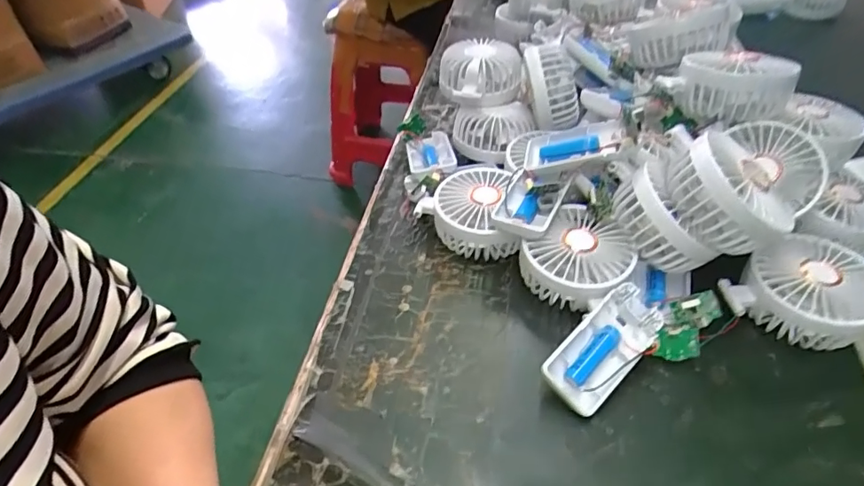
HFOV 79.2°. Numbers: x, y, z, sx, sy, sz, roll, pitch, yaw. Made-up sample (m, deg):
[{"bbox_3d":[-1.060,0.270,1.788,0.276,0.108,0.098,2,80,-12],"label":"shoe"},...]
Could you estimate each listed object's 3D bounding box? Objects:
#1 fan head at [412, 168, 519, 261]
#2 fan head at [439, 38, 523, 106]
[{"bbox_3d":[0.044,-0.023,0.456,0.082,0.047,0.093,-30,51,-26],"label":"fan head"},{"bbox_3d":[0.052,-0.177,0.549,0.077,0.048,0.071,0,44,0],"label":"fan head"}]

